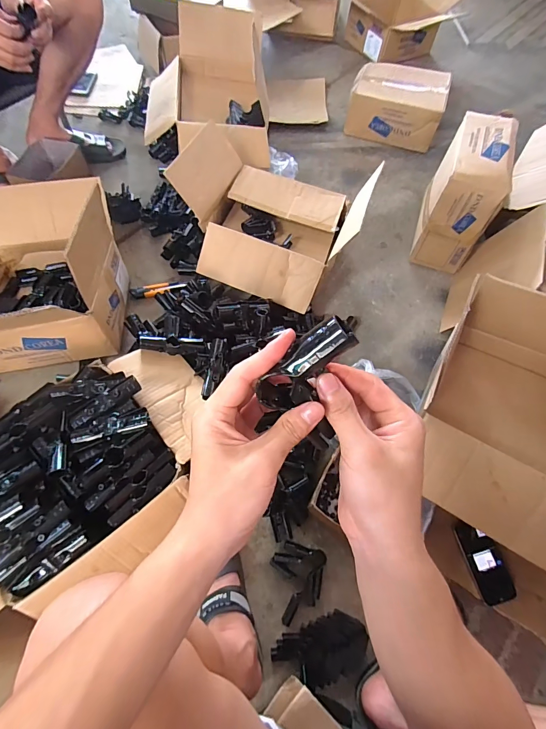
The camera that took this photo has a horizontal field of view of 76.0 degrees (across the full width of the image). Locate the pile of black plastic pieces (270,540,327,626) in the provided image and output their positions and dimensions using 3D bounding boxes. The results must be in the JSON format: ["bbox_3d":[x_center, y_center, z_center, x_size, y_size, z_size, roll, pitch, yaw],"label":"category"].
[{"bbox_3d":[0.040,0.406,0.652,0.096,0.027,0.126,13,64,4],"label":"pile of black plastic pieces"}]

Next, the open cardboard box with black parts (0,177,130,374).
[{"bbox_3d":[-0.552,-0.196,0.775,0.370,0.243,0.467,-4,64,-4],"label":"open cardboard box with black parts"}]

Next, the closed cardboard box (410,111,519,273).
[{"bbox_3d":[0.525,-0.477,0.987,0.154,0.285,0.326,21,65,8],"label":"closed cardboard box"}]

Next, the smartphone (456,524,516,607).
[{"bbox_3d":[0.425,0.388,0.694,0.078,0.015,0.144,-9,65,-13],"label":"smartphone"}]

